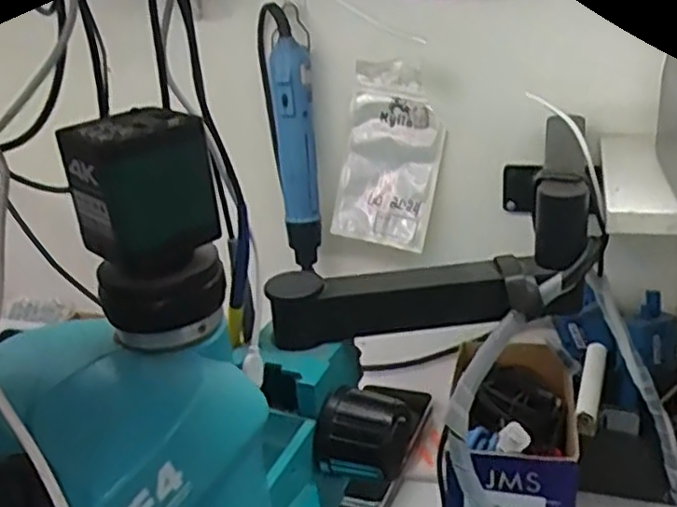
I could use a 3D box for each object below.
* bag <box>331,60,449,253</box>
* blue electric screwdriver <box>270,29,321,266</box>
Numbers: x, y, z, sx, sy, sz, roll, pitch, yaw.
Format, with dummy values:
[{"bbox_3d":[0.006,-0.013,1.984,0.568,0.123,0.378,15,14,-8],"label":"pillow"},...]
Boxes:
[{"bbox_3d":[0.049,-0.088,0.665,0.087,0.159,0.009,15,19,17],"label":"bag"},{"bbox_3d":[-0.037,-0.087,0.666,0.036,0.203,0.042,-7,20,-6],"label":"blue electric screwdriver"}]

